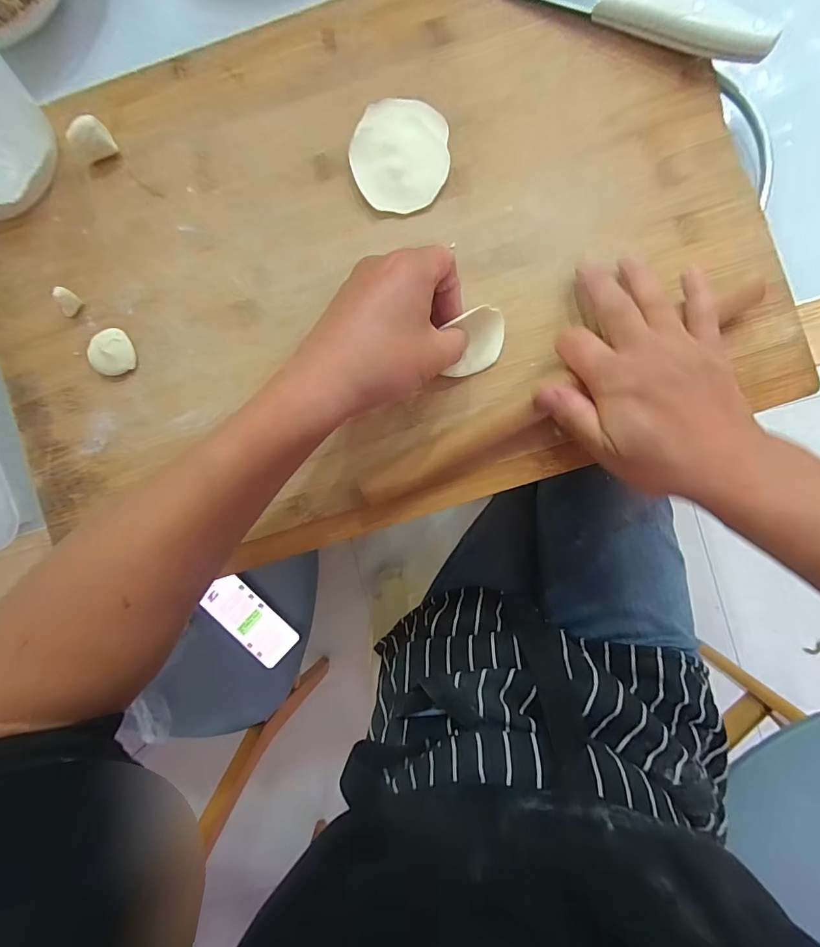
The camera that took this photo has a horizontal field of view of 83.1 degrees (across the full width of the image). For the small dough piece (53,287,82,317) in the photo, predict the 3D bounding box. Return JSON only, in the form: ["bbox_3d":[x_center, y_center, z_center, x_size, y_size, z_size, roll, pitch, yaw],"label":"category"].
[{"bbox_3d":[-0.259,-0.129,0.349,0.009,0.019,0.018,30,92,3],"label":"small dough piece"}]

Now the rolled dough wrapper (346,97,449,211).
[{"bbox_3d":[-0.007,-0.236,0.344,0.070,0.004,0.080,9,93,0],"label":"rolled dough wrapper"}]

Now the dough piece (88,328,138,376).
[{"bbox_3d":[-0.225,-0.092,0.350,0.030,0.011,0.034,-14,89,3],"label":"dough piece"}]

